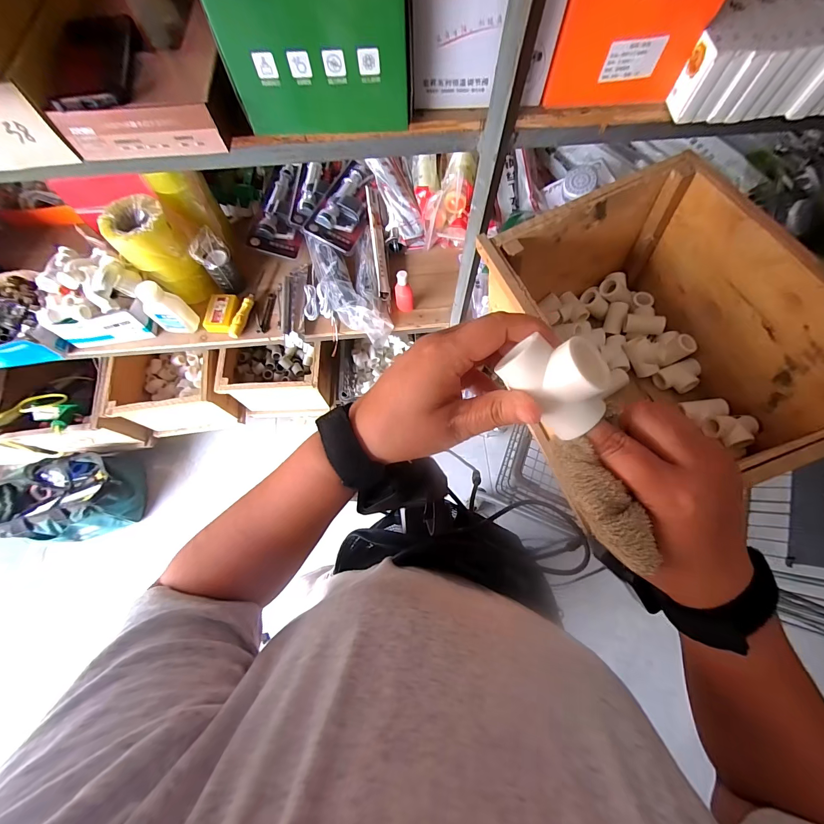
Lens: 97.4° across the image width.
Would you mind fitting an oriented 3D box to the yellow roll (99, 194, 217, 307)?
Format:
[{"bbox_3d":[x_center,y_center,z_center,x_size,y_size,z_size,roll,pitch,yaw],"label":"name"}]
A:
[{"bbox_3d":[-0.578,-0.367,0.840,0.130,0.217,0.122,0,71,1],"label":"yellow roll"}]

